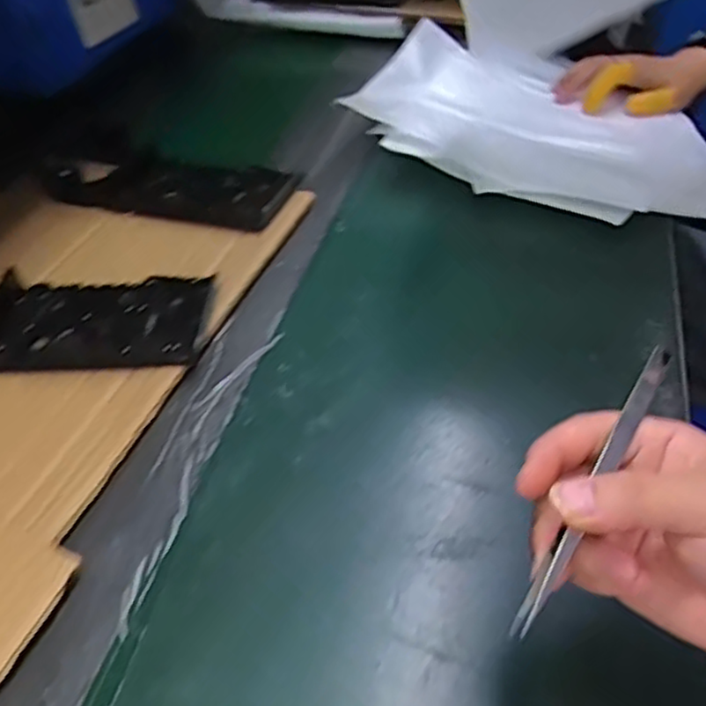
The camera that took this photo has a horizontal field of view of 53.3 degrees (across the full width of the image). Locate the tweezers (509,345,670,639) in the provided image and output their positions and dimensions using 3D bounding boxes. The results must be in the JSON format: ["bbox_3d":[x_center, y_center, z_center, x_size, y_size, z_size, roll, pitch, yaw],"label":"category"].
[{"bbox_3d":[0.092,0.048,0.265,0.008,0.014,0.133,25,60,24],"label":"tweezers"}]

